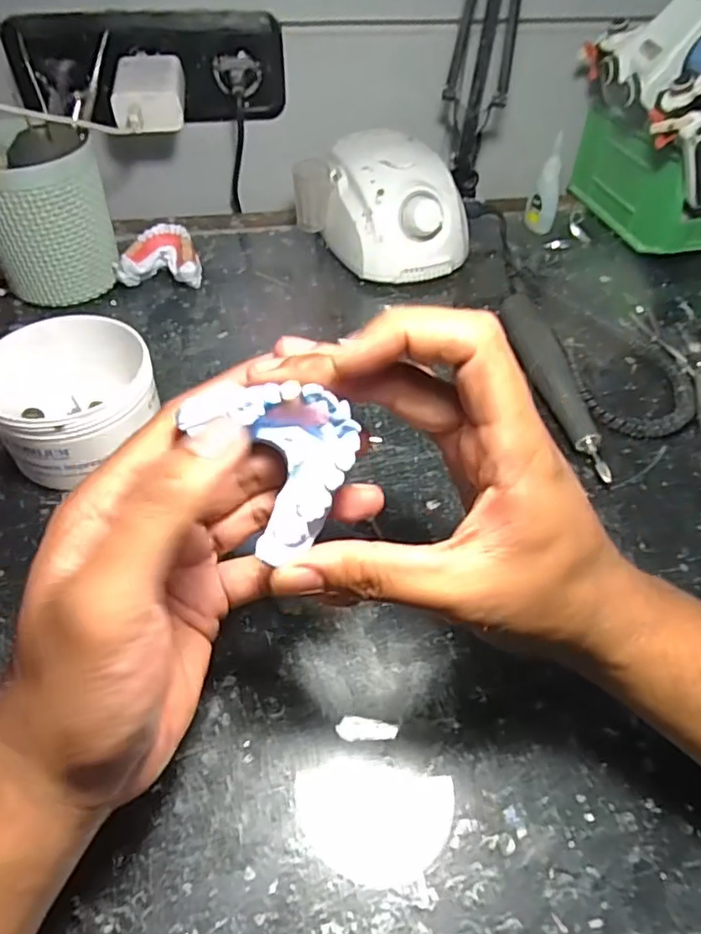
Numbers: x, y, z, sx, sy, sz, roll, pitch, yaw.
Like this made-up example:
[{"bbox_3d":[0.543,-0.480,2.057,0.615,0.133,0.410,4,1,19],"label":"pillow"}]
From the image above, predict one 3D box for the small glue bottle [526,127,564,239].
[{"bbox_3d":[0.184,-0.260,0.556,0.026,0.079,0.023,15,50,11],"label":"small glue bottle"}]

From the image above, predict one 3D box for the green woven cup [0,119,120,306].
[{"bbox_3d":[-0.232,-0.190,0.454,0.092,0.121,0.084,-19,52,-18],"label":"green woven cup"}]

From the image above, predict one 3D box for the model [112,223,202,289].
[{"bbox_3d":[-0.157,-0.173,0.499,0.064,0.035,0.055,-1,49,-3],"label":"model"}]

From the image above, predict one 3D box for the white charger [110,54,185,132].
[{"bbox_3d":[-0.164,-0.307,0.487,0.054,0.032,0.083,-8,49,-9],"label":"white charger"}]

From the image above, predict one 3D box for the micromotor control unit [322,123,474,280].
[{"bbox_3d":[0.035,-0.225,0.519,0.100,0.082,0.137,-15,51,-15],"label":"micromotor control unit"}]

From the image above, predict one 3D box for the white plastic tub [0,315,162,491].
[{"bbox_3d":[-0.168,-0.036,0.357,0.085,0.063,0.081,1,48,-1],"label":"white plastic tub"}]

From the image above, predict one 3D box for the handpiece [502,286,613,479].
[{"bbox_3d":[0.139,-0.061,0.411,0.026,0.031,0.172,-8,49,-9],"label":"handpiece"}]

